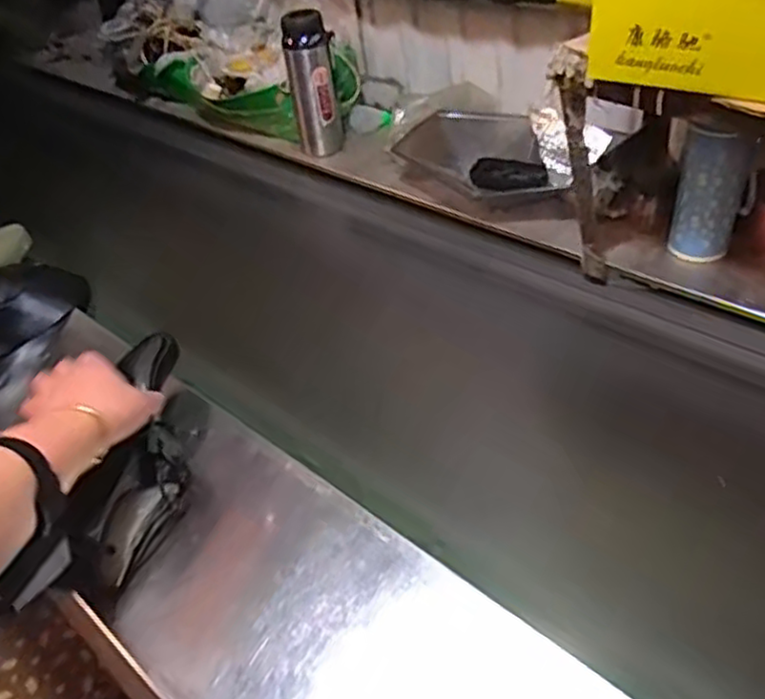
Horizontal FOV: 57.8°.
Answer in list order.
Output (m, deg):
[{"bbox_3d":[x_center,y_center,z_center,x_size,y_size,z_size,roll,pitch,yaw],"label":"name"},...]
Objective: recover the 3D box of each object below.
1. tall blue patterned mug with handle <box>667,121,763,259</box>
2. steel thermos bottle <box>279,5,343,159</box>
[{"bbox_3d":[0.403,-0.188,0.841,0.083,0.171,0.063,14,49,24],"label":"tall blue patterned mug with handle"},{"bbox_3d":[-0.115,-0.444,1.176,0.084,0.226,0.068,-11,44,-1],"label":"steel thermos bottle"}]

